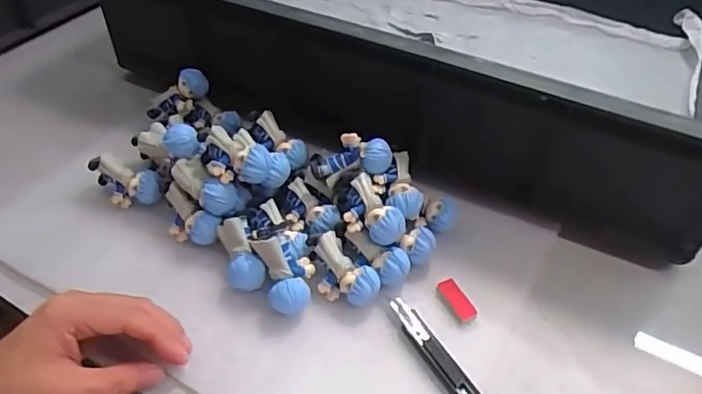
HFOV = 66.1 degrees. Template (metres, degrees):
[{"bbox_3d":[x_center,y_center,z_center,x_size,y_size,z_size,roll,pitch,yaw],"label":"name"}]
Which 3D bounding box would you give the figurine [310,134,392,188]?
[{"bbox_3d":[-0.001,-0.030,0.419,0.063,0.029,0.026,-14,48,11],"label":"figurine"}]

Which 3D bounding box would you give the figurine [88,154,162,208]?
[{"bbox_3d":[-0.189,-0.011,0.449,0.068,0.030,0.025,14,48,13],"label":"figurine"}]

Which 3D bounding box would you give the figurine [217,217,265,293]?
[{"bbox_3d":[-0.083,0.042,0.400,0.026,0.028,0.052,-17,48,-16],"label":"figurine"}]

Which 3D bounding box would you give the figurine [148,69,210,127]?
[{"bbox_3d":[-0.164,-0.093,0.509,0.067,0.024,0.028,-34,49,14],"label":"figurine"}]

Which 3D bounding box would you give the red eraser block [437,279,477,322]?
[{"bbox_3d":[0.076,0.075,0.390,0.014,0.004,0.035,-19,49,-18],"label":"red eraser block"}]

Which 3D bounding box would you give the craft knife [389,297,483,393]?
[{"bbox_3d":[0.067,0.116,0.345,0.016,0.009,0.133,-27,53,-19],"label":"craft knife"}]

